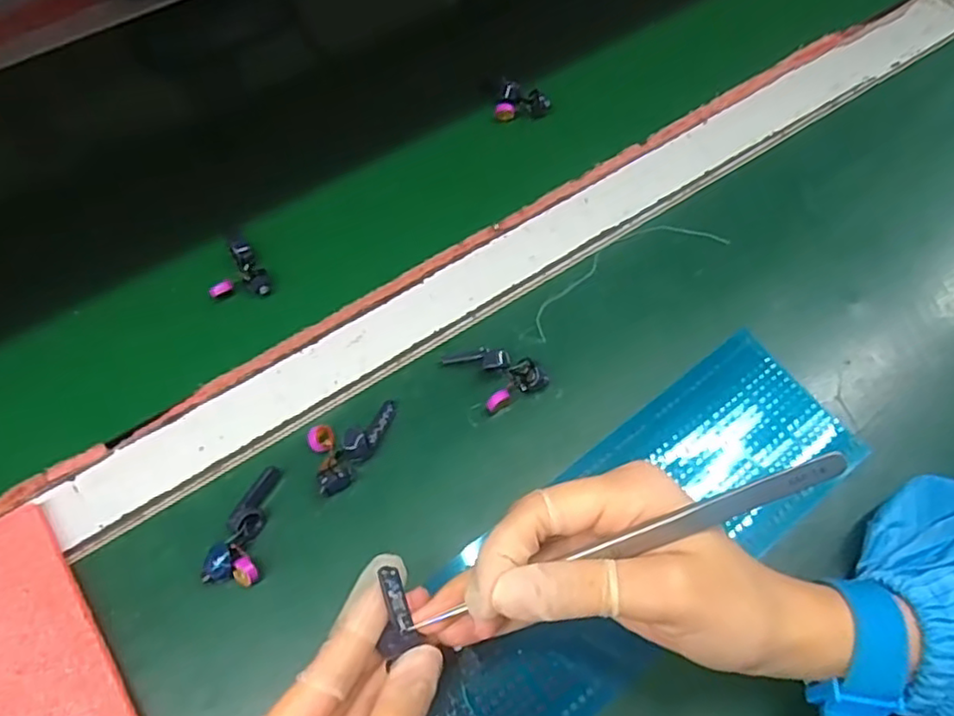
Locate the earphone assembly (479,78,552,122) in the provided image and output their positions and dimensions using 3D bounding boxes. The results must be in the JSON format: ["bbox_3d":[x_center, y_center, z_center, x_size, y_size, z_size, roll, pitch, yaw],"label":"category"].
[{"bbox_3d":[0.025,-0.167,0.427,0.038,0.016,0.025,-16,64,-10],"label":"earphone assembly"}]

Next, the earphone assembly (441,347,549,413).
[{"bbox_3d":[0.009,0.005,0.336,0.032,0.013,0.045,-37,69,-18],"label":"earphone assembly"}]

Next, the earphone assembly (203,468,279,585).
[{"bbox_3d":[-0.106,0.075,0.300,0.021,0.013,0.052,5,63,1],"label":"earphone assembly"}]

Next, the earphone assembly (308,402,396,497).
[{"bbox_3d":[-0.057,0.042,0.317,0.044,0.015,0.034,-19,65,-11],"label":"earphone assembly"}]

